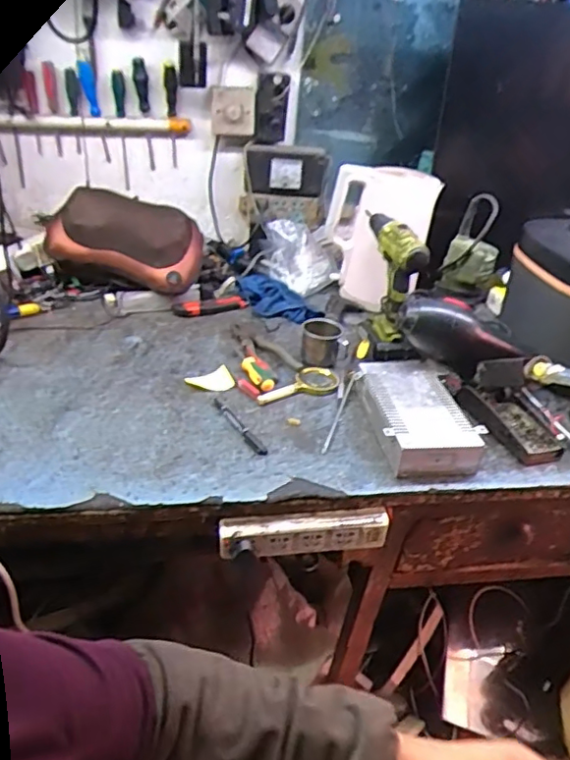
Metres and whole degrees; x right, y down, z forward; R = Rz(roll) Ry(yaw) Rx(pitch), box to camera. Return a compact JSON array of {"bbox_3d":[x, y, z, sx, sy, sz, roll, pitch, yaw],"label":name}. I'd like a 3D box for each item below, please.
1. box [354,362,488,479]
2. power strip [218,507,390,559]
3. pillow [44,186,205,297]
[{"bbox_3d":[0.187,0.047,0.875,0.133,0.056,0.226,-2,32,-12],"label":"box"},{"bbox_3d":[0.024,0.194,0.749,0.212,0.048,0.026,-1,32,-11],"label":"power strip"},{"bbox_3d":[-0.293,-0.259,1.097,0.279,0.160,0.096,15,-1,1],"label":"pillow"}]

